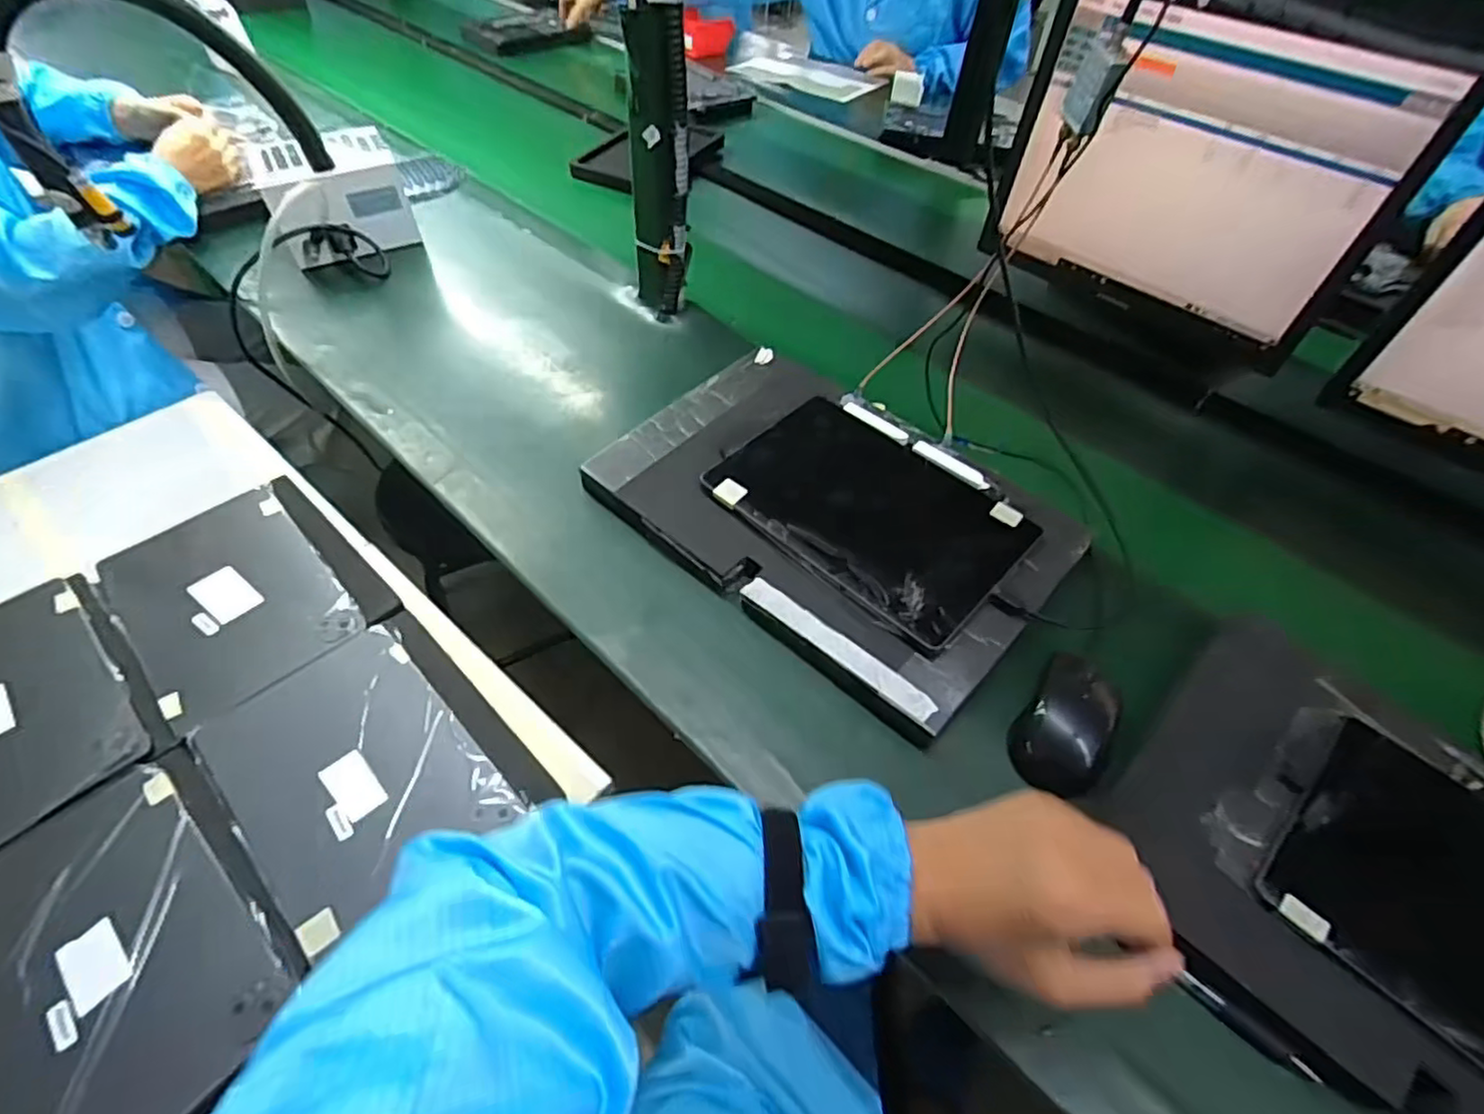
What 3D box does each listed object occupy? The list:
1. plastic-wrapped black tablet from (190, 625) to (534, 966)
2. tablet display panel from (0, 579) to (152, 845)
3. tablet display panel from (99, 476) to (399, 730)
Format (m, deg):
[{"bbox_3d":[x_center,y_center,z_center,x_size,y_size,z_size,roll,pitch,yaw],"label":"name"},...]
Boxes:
[{"bbox_3d":[-0.328,0.173,0.571,0.169,0.015,0.240,-35,61,-28],"label":"plastic-wrapped black tablet"},{"bbox_3d":[-0.643,0.136,0.588,0.256,0.016,0.173,38,57,24],"label":"tablet display panel"},{"bbox_3d":[-0.497,0.030,0.683,0.251,0.012,0.199,39,58,24],"label":"tablet display panel"}]

